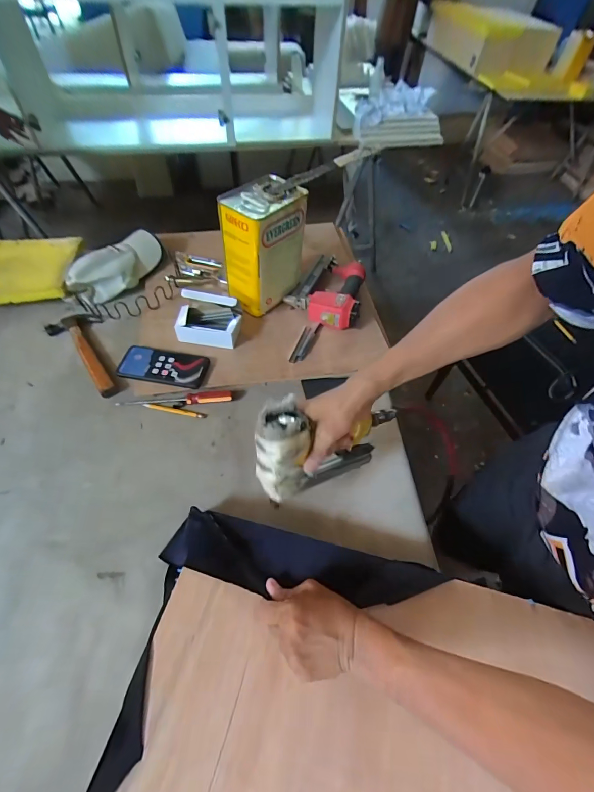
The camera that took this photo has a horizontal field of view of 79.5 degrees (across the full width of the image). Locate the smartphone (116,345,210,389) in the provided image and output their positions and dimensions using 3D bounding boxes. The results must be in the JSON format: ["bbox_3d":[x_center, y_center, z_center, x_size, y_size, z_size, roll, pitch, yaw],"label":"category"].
[{"bbox_3d":[-0.259,-0.059,0.700,0.162,0.012,0.078,10,57,0],"label":"smartphone"}]

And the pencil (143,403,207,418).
[{"bbox_3d":[-0.230,0.026,0.672,0.120,0.007,0.011,12,54,6],"label":"pencil"}]

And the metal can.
[{"bbox_3d":[-0.070,-0.308,0.768,0.161,0.233,0.114,-37,63,-26],"label":"metal can"}]

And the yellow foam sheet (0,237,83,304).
[{"bbox_3d":[-0.670,-0.306,0.846,0.272,0.026,0.242,-3,52,-8],"label":"yellow foam sheet"}]

